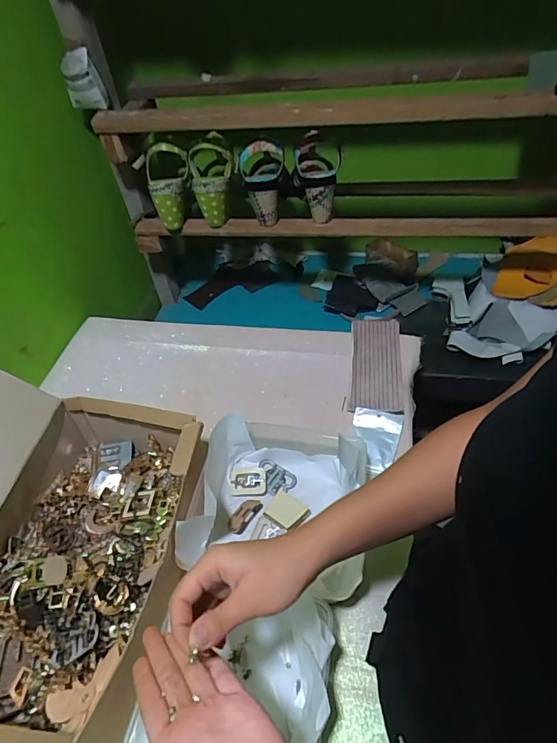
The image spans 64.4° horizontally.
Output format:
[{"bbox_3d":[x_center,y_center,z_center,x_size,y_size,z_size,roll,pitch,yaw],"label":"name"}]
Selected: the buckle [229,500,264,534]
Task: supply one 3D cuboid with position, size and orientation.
[{"bbox_3d":[-0.045,0.180,0.561,0.025,0.012,0.052,27,55,27],"label":"buckle"}]

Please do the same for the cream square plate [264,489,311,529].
[{"bbox_3d":[0.011,0.177,0.559,0.050,0.012,0.039,29,56,29],"label":"cream square plate"}]

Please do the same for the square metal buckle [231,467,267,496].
[{"bbox_3d":[-0.039,0.147,0.590,0.046,0.007,0.037,-5,74,7],"label":"square metal buckle"}]

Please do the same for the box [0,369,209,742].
[{"bbox_3d":[-0.282,0.154,0.469,0.347,0.225,0.332,7,48,12],"label":"box"}]

